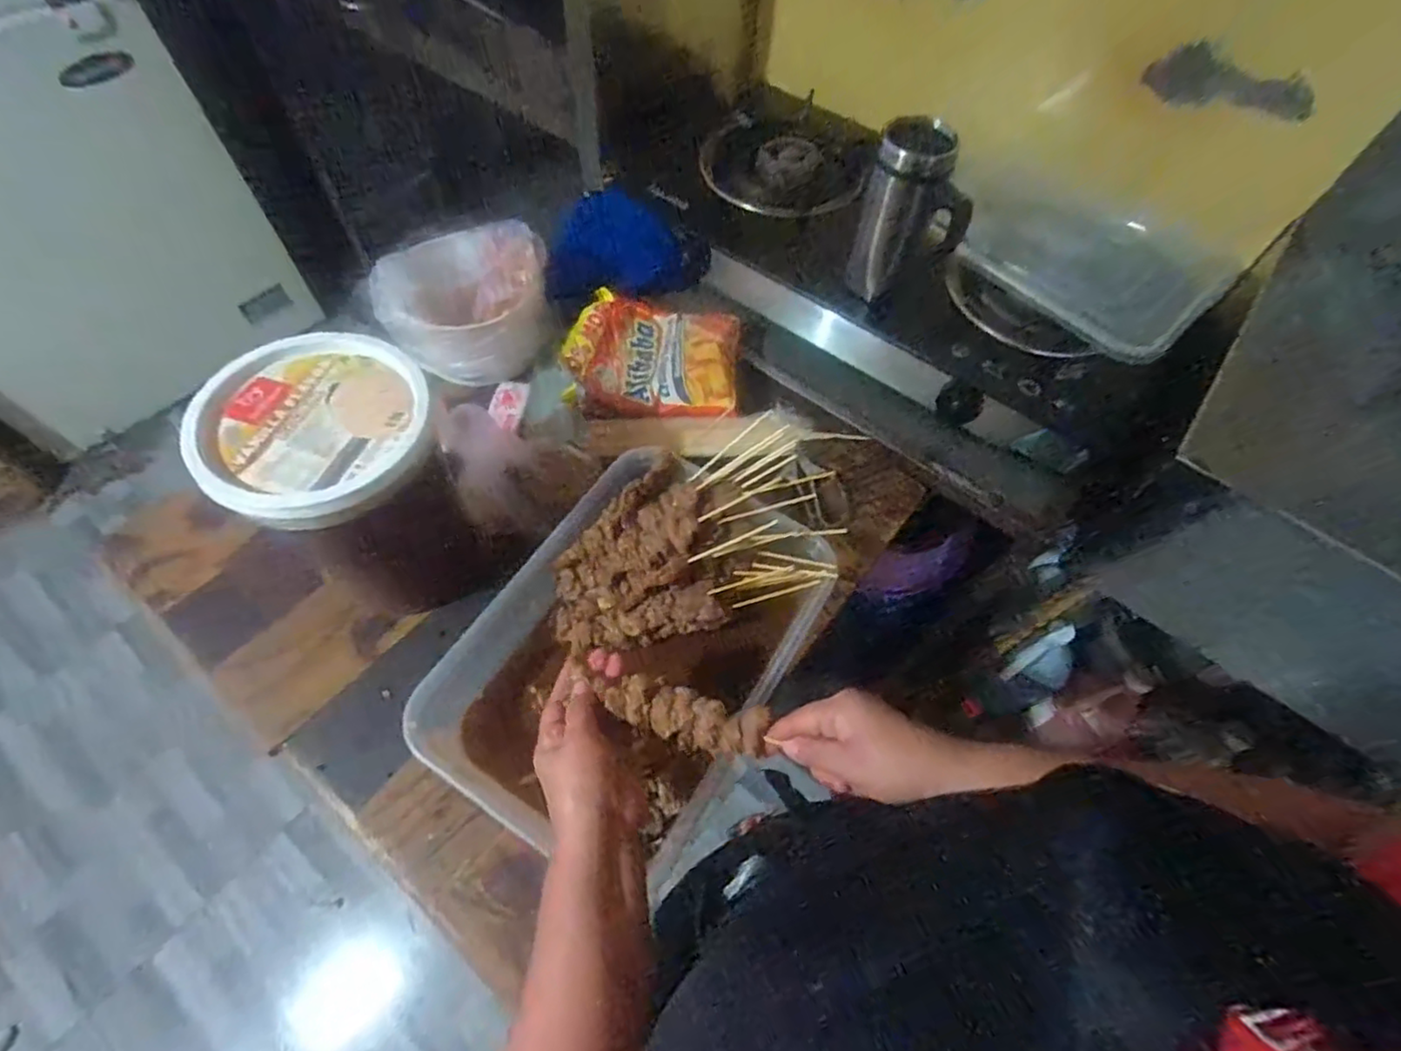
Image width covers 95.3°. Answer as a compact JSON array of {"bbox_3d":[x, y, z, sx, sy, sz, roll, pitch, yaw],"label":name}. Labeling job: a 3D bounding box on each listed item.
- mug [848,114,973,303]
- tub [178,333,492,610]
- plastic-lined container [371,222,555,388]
[{"bbox_3d":[0.224,-0.328,0.697,0.074,0.184,0.095,-18,63,-13],"label":"mug"},{"bbox_3d":[-0.303,-0.027,0.586,0.164,0.241,0.164,1,60,-3],"label":"tub"},{"bbox_3d":[-0.285,-0.273,0.779,0.185,0.123,0.185,1,60,-3],"label":"plastic-lined container"}]

